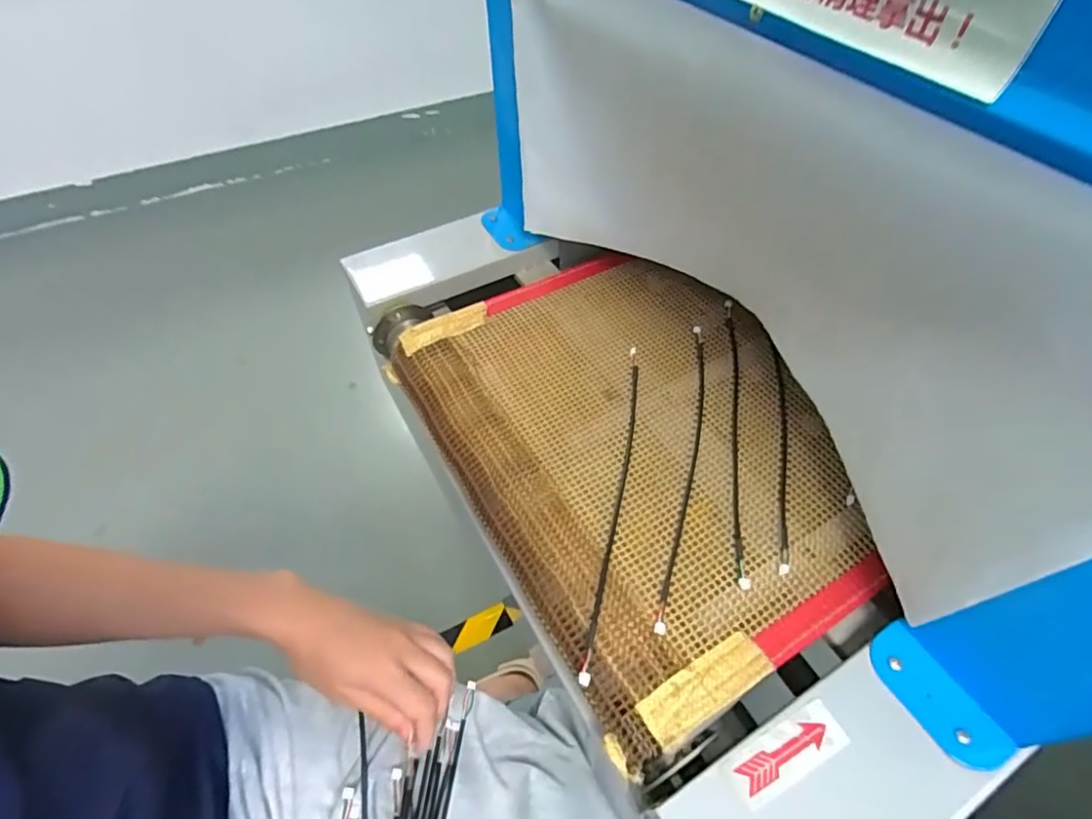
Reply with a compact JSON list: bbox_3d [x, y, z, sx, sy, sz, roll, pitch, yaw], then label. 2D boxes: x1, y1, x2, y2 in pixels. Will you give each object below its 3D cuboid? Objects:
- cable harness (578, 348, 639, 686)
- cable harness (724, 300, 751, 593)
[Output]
[{"bbox_3d":[0.054,0.056,0.417,0.013,0.013,0.278,10,54,7],"label":"cable harness"},{"bbox_3d":[0.155,0.012,0.458,0.012,0.017,0.278,7,54,6],"label":"cable harness"}]

